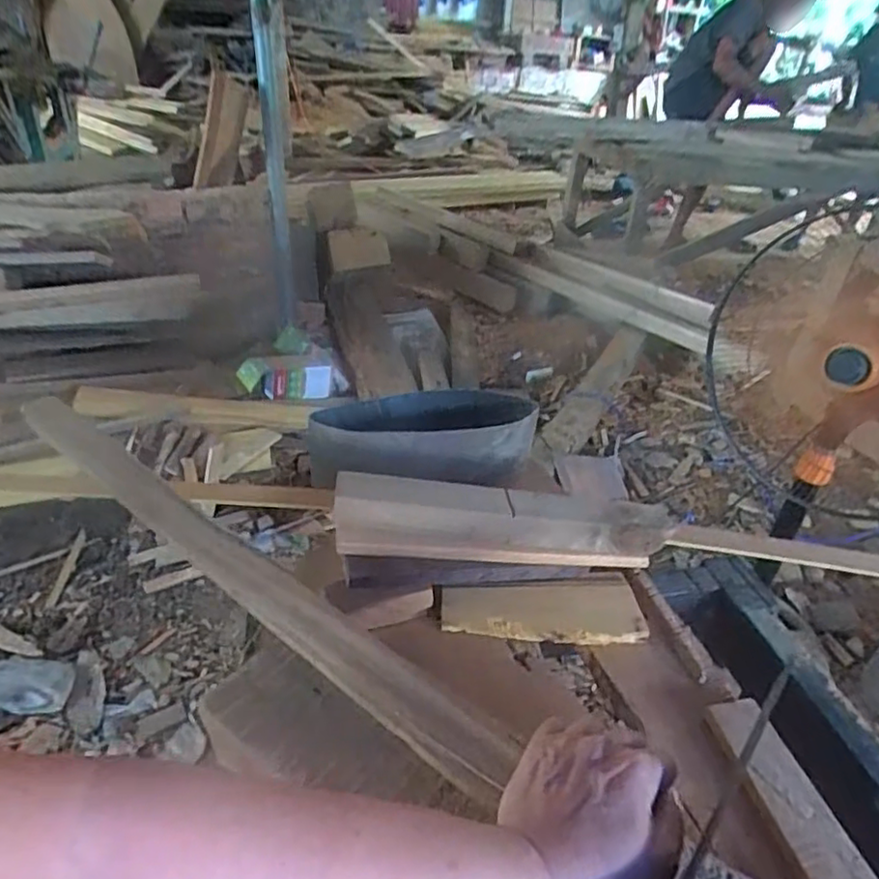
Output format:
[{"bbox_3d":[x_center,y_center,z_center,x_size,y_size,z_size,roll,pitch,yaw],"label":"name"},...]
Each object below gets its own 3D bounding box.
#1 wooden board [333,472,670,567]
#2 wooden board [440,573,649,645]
[{"bbox_3d":[0.064,0.080,0.636,0.334,0.064,0.070,2,35,-7],"label":"wooden board"},{"bbox_3d":[0.099,0.165,0.612,0.186,0.023,0.077,-3,33,-11],"label":"wooden board"}]

